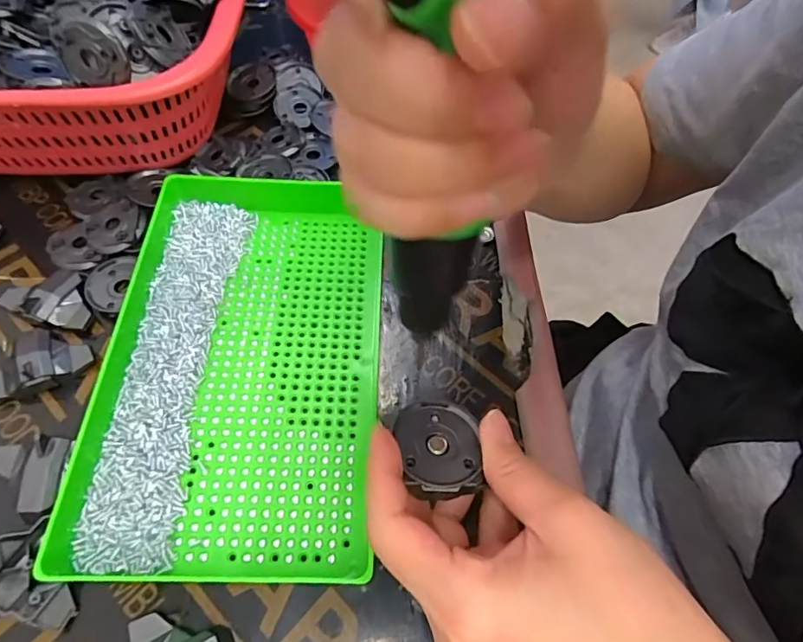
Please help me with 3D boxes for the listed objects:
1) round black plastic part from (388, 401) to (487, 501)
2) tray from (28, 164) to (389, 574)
[{"bbox_3d":[0.017,0.055,0.223,0.036,0.012,0.044,-11,61,-10],"label":"round black plastic part"},{"bbox_3d":[-0.092,0.017,0.300,0.154,0.036,0.249,2,60,-2],"label":"tray"}]

